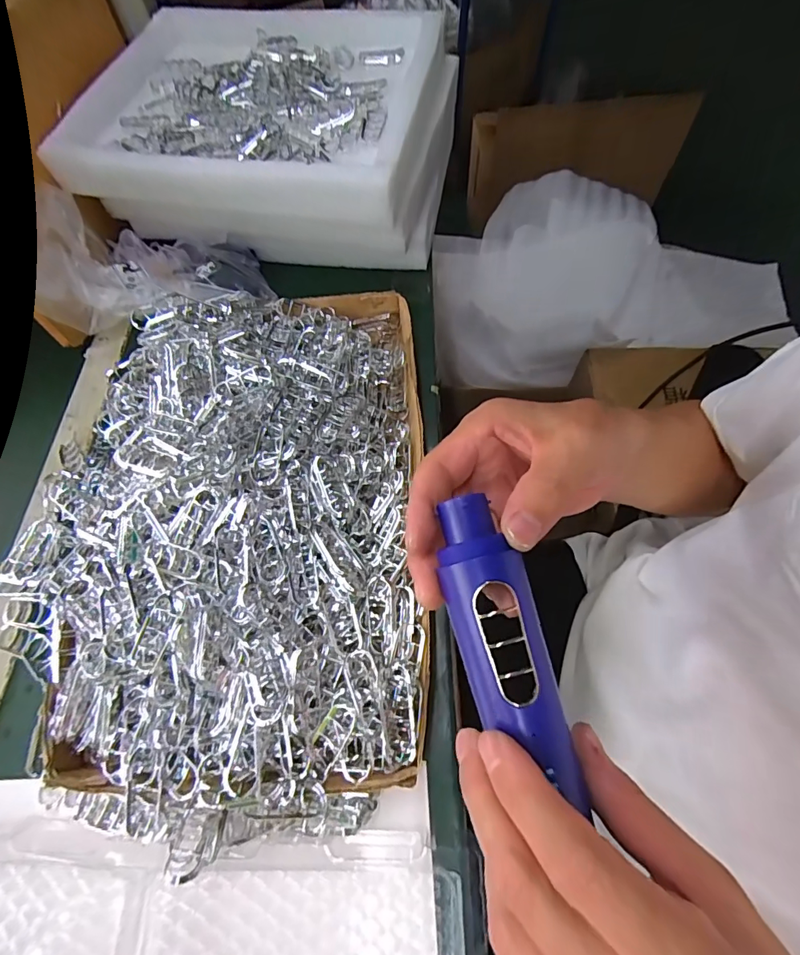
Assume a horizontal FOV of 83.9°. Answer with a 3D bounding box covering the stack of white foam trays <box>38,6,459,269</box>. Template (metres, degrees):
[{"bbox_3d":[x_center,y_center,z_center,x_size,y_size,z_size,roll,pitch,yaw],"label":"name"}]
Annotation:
[{"bbox_3d":[-0.133,-0.385,0.516,0.355,0.134,0.289,7,65,6],"label":"stack of white foam trays"}]

